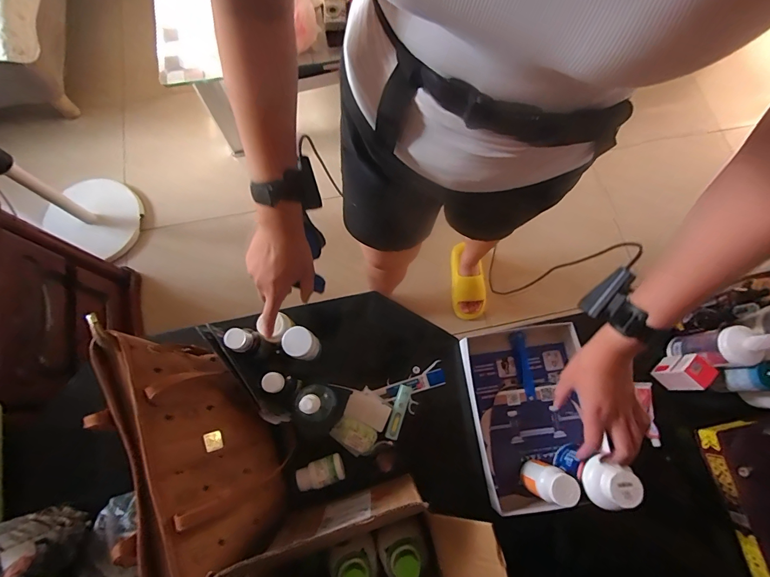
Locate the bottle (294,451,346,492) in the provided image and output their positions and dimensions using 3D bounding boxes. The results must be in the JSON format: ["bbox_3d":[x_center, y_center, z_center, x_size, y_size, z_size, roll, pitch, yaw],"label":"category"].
[{"bbox_3d":[-0.105,0.300,0.606,0.075,0.045,0.042,-21,75,-7],"label":"bottle"}]

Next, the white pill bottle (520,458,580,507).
[{"bbox_3d":[0.252,0.302,0.582,0.047,0.117,0.049,0,74,-1],"label":"white pill bottle"}]

